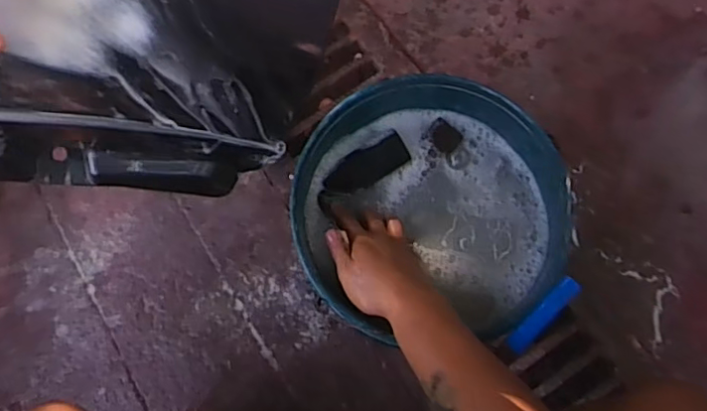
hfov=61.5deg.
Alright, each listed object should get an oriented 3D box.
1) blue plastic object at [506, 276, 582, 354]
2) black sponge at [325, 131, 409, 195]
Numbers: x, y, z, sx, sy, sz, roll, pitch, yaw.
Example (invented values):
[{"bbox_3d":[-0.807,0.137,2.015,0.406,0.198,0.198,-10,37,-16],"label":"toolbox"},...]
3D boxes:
[{"bbox_3d":[0.186,0.107,0.580,0.019,0.020,0.089,42,94,12],"label":"blue plastic object"},{"bbox_3d":[0.015,-0.048,0.727,0.105,0.018,0.045,-27,106,-4],"label":"black sponge"}]

